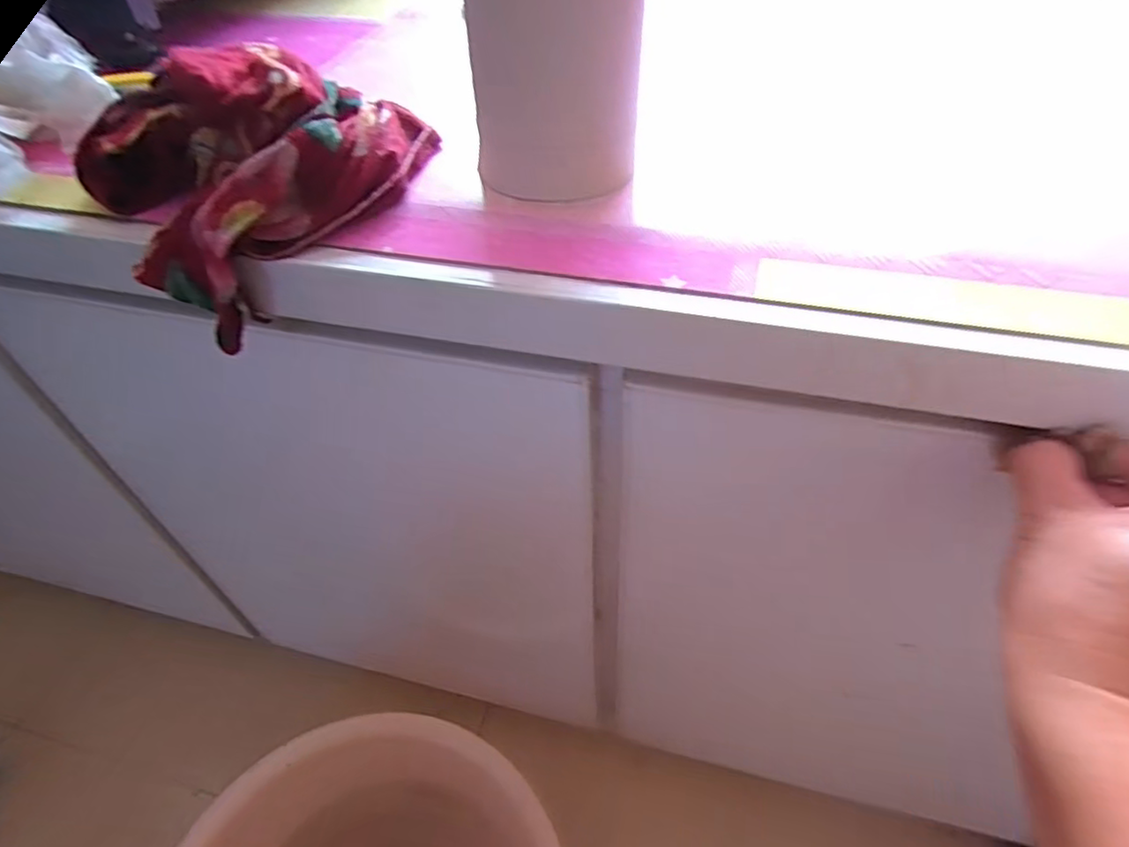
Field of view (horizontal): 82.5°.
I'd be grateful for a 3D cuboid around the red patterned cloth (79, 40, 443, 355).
[{"bbox_3d":[-0.157,-0.139,0.342,0.164,0.091,0.130,-30,53,-23],"label":"red patterned cloth"}]

